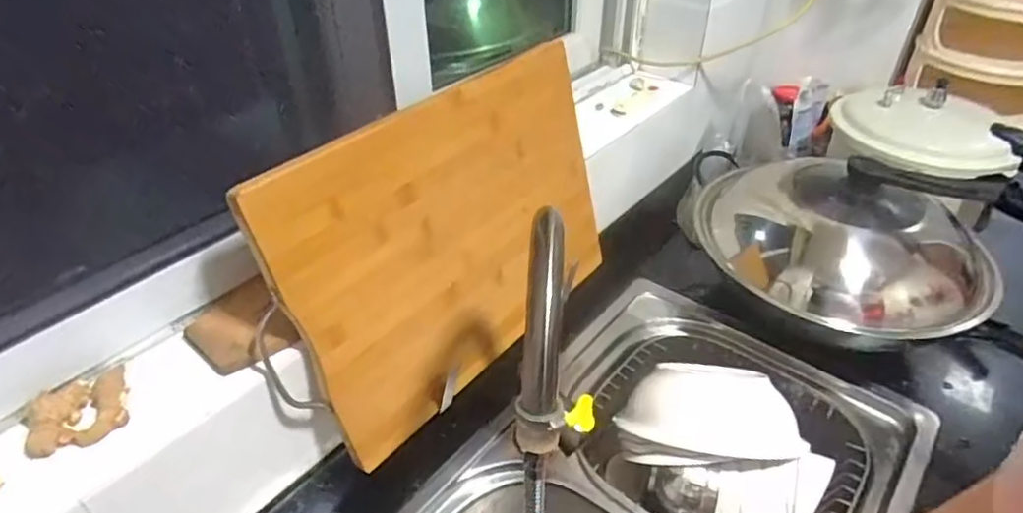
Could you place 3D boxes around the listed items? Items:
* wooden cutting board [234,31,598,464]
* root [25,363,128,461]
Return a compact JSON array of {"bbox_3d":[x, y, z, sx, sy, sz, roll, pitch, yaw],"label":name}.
[{"bbox_3d":[-0.041,-0.020,0.622,0.019,0.287,0.392,13,39,39],"label":"wooden cutting board"},{"bbox_3d":[-0.317,0.113,0.453,0.068,0.016,0.056,-27,46,-29],"label":"root"}]

